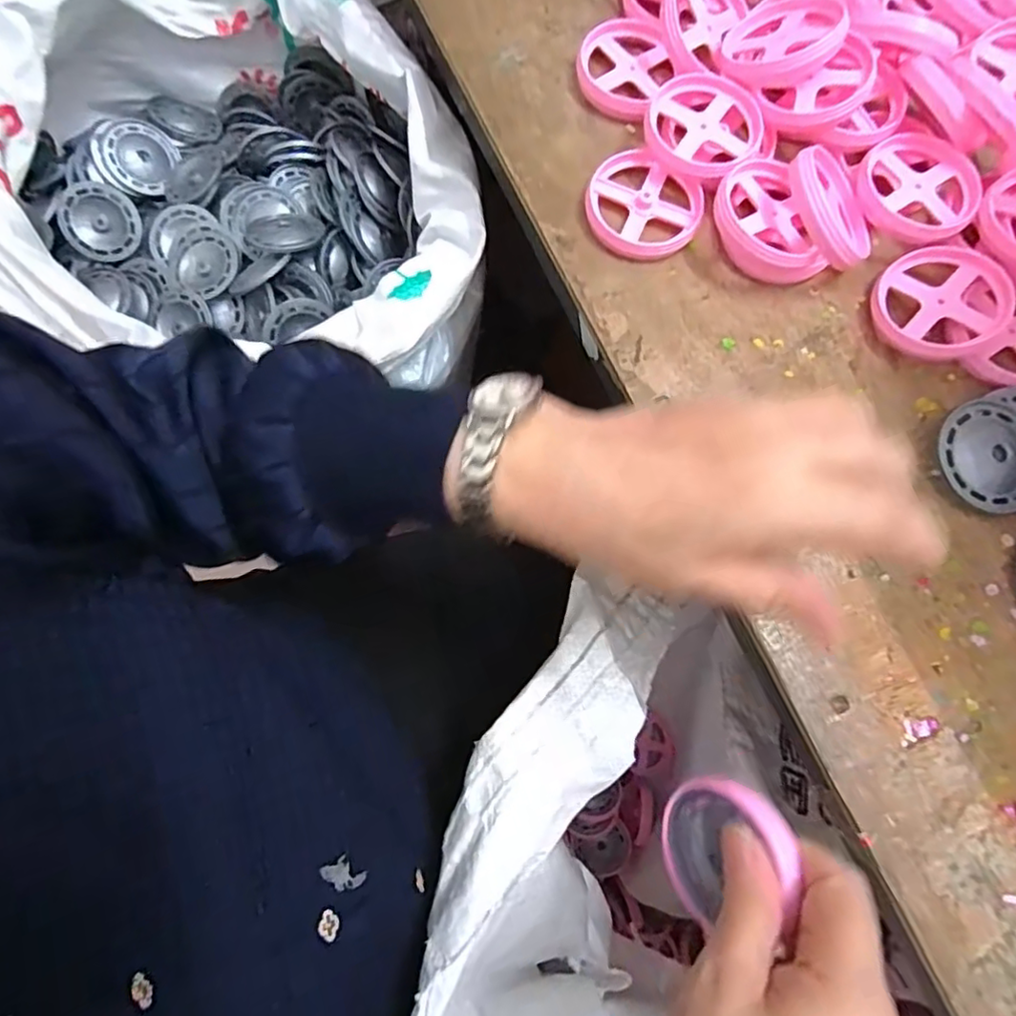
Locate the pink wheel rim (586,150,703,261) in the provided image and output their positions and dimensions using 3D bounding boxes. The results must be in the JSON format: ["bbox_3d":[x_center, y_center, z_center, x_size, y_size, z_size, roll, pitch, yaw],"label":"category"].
[{"bbox_3d":[0.075,-0.167,0.341,0.062,0.012,0.058,0,76,0],"label":"pink wheel rim"}]

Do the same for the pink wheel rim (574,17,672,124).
[{"bbox_3d":[0.070,-0.264,0.365,0.051,0.016,0.058,32,78,7],"label":"pink wheel rim"}]

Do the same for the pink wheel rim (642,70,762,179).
[{"bbox_3d":[0.110,-0.215,0.344,0.061,0.019,0.065,0,76,0],"label":"pink wheel rim"}]

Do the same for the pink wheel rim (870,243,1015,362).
[{"bbox_3d":[0.233,-0.112,0.326,0.068,0.020,0.061,-34,78,-8],"label":"pink wheel rim"}]

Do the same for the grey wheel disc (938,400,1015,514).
[{"bbox_3d":[0.247,-0.027,0.311,0.054,0.012,0.055,0,76,0],"label":"grey wheel disc"}]

